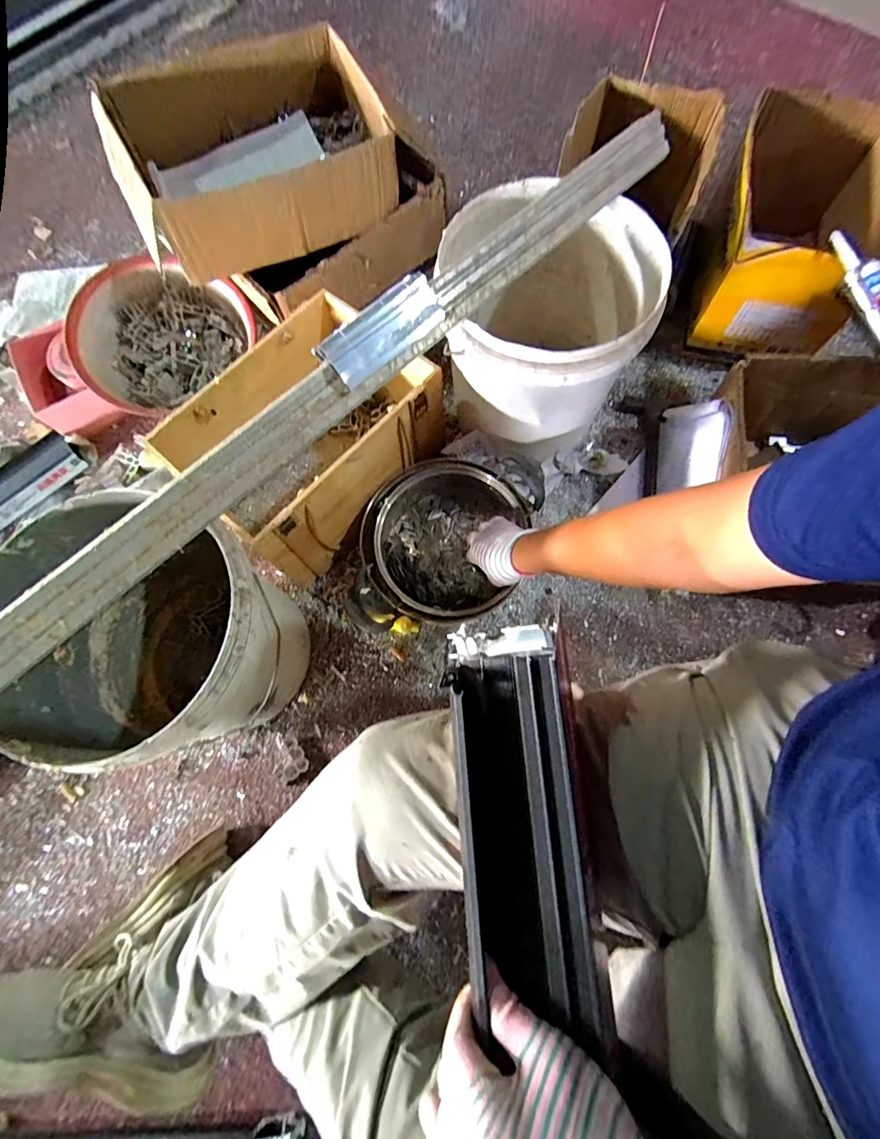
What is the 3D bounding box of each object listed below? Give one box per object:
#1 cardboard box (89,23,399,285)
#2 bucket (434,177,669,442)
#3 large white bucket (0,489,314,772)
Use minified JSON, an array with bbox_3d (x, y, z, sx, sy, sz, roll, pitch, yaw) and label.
[{"bbox_3d":[-0.298,-0.664,0.745,0.407,0.123,0.282,-24,73,-3],"label":"cardboard box"},{"bbox_3d":[0.149,-0.355,0.705,0.284,0.248,0.284,-1,73,4],"label":"bucket"},{"bbox_3d":[-0.354,0.103,0.631,0.306,0.321,0.269,17,75,9],"label":"large white bucket"}]

